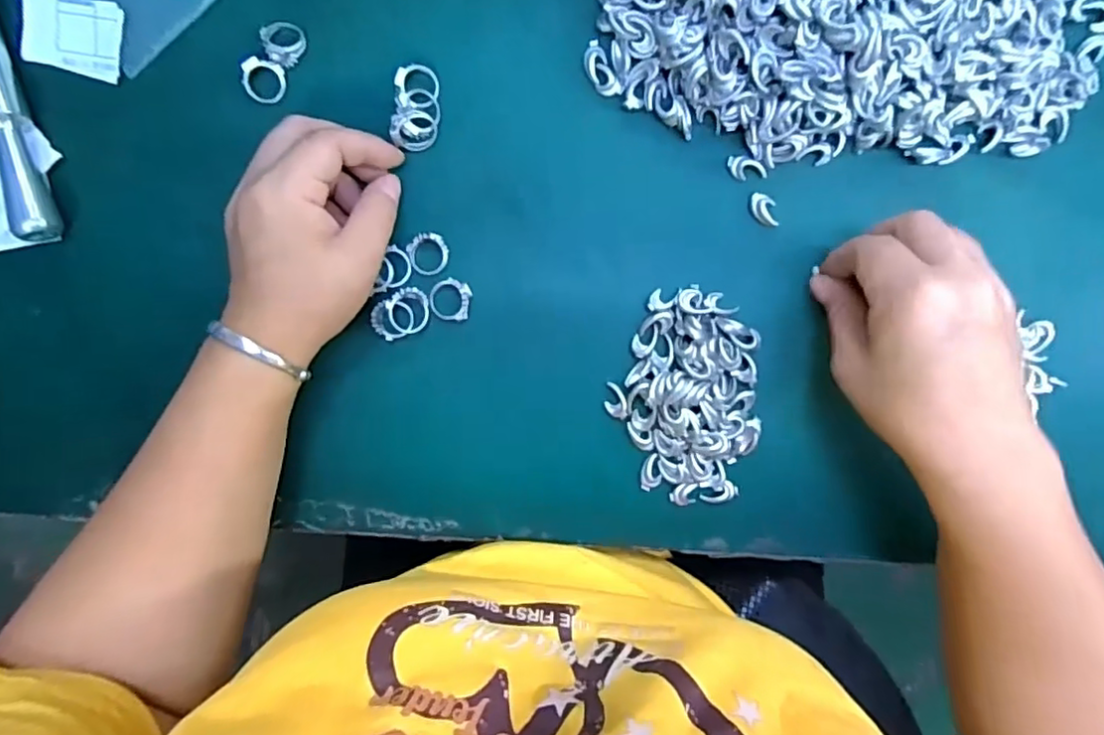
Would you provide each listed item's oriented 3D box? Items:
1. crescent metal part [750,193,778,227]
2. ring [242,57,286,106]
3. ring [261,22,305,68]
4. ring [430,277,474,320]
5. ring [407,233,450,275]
[{"bbox_3d":[0.113,-0.084,0.327,0.013,0.004,0.018,-7,96,2],"label":"crescent metal part"},{"bbox_3d":[-0.151,-0.150,0.323,0.021,0.004,0.021,0,112,-25],"label":"ring"},{"bbox_3d":[-0.140,-0.170,0.322,0.020,0.007,0.023,-19,94,3],"label":"ring"},{"bbox_3d":[-0.055,-0.037,0.332,0.022,0.004,0.022,0,94,1],"label":"ring"},{"bbox_3d":[-0.067,-0.061,0.330,0.021,0.006,0.022,0,94,1],"label":"ring"}]

